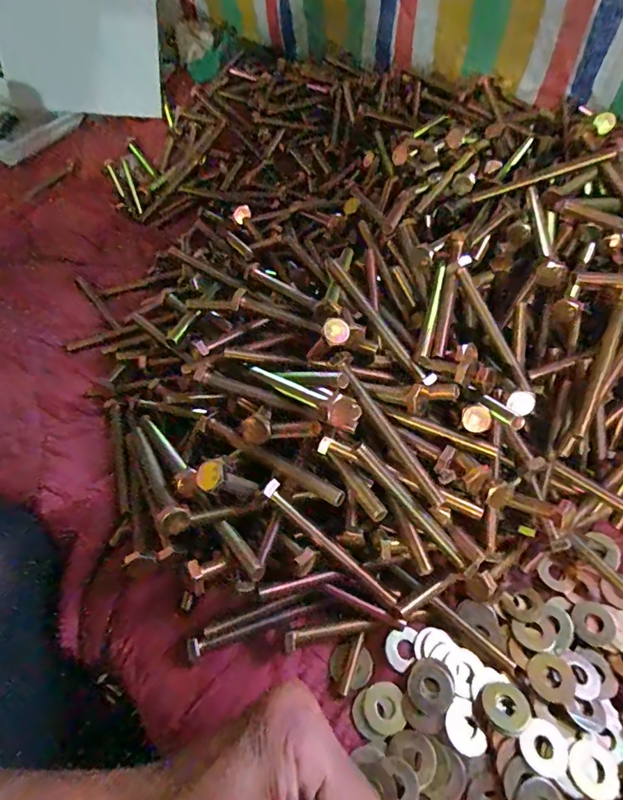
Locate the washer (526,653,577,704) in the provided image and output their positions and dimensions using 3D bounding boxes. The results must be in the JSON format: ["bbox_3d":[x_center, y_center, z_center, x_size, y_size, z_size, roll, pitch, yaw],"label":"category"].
[{"bbox_3d":[0.136,0.157,0.259,0.025,0.004,0.025,1,45,-1],"label":"washer"}]

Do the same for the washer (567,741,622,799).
[{"bbox_3d":[0.147,0.191,0.237,0.024,0.004,0.024,0,56,0],"label":"washer"}]

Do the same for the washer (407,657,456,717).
[{"bbox_3d":[0.068,0.162,0.259,0.024,0.007,0.026,0,56,0],"label":"washer"}]

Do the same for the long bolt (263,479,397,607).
[{"bbox_3d":[0.011,0.083,0.261,0.104,0.009,0.008,45,61,-12],"label":"long bolt"}]

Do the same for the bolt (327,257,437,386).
[{"bbox_3d":[0.043,-0.052,0.301,0.009,0.007,0.108,-30,75,-19],"label":"bolt"}]

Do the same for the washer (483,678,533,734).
[{"bbox_3d":[0.108,0.168,0.252,0.024,0.004,0.023,0,56,0],"label":"washer"}]

